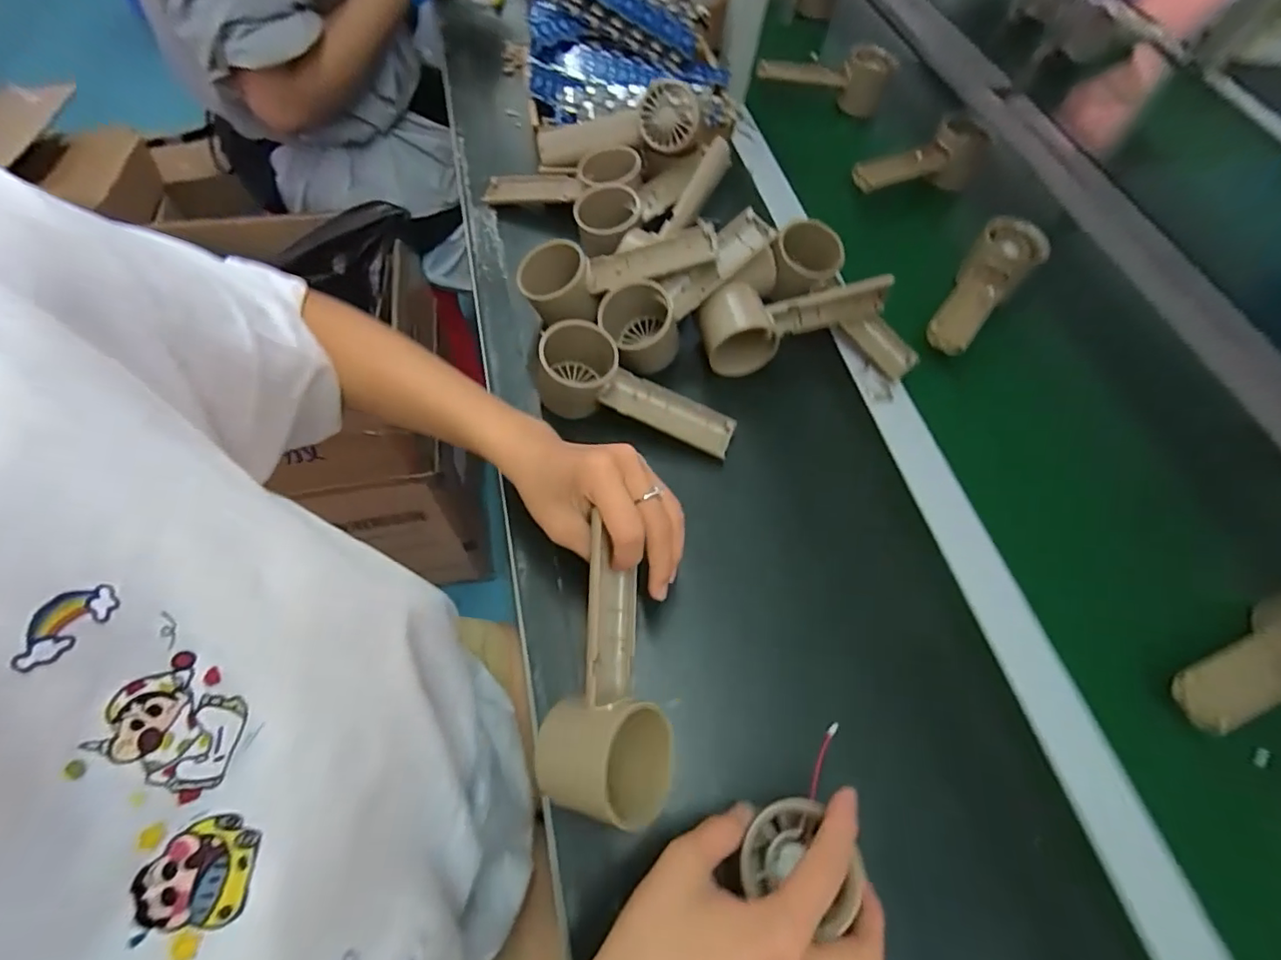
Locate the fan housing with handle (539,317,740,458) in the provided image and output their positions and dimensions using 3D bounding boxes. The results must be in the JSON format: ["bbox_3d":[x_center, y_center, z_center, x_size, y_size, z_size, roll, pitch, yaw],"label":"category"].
[{"bbox_3d":[-0.004,-0.068,0.427,0.158,0.059,0.058,16,61,6],"label":"fan housing with handle"}]

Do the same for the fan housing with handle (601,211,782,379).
[{"bbox_3d":[0.039,-0.154,0.453,0.159,0.059,0.060,-40,68,-1],"label":"fan housing with handle"}]

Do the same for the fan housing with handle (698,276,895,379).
[{"bbox_3d":[0.123,-0.136,0.470,0.157,0.062,0.055,-21,64,-14],"label":"fan housing with handle"}]

